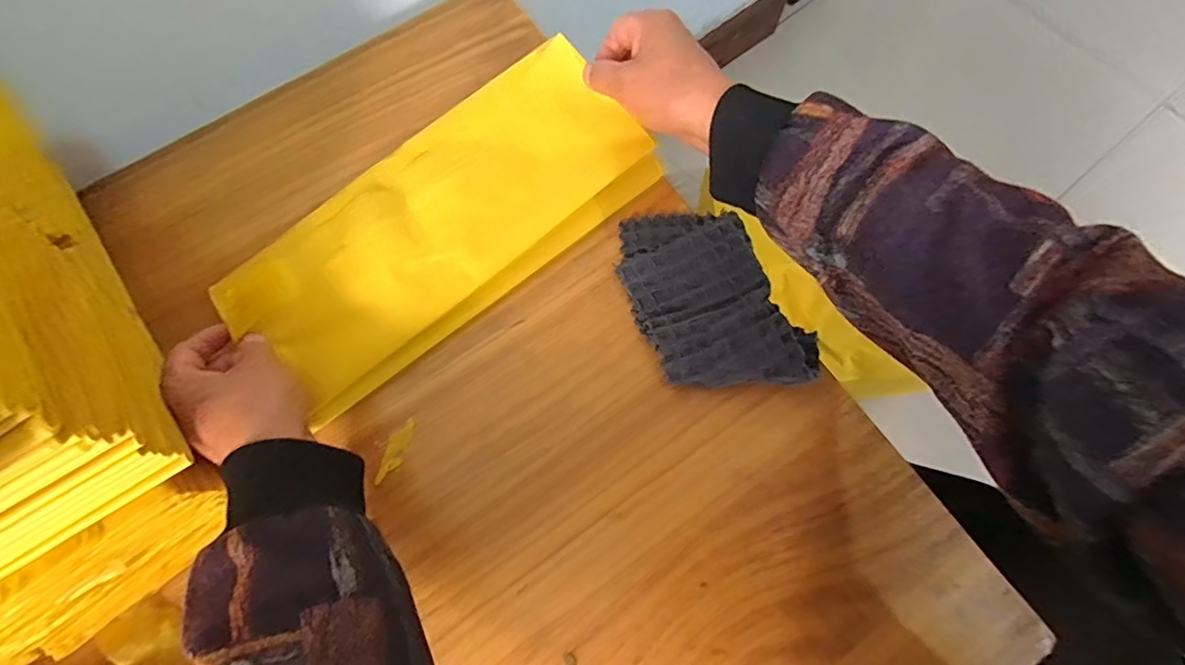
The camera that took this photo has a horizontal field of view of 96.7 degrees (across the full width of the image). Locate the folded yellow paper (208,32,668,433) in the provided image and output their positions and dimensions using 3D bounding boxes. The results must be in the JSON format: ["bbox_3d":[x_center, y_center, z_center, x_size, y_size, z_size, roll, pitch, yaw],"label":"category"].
[{"bbox_3d":[-0.104,-0.083,0.379,0.295,0.025,0.135,-39,85,-10],"label":"folded yellow paper"}]

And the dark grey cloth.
[{"bbox_3d":[0.082,-0.026,0.378,0.101,0.027,0.151,-21,74,-5],"label":"dark grey cloth"}]

